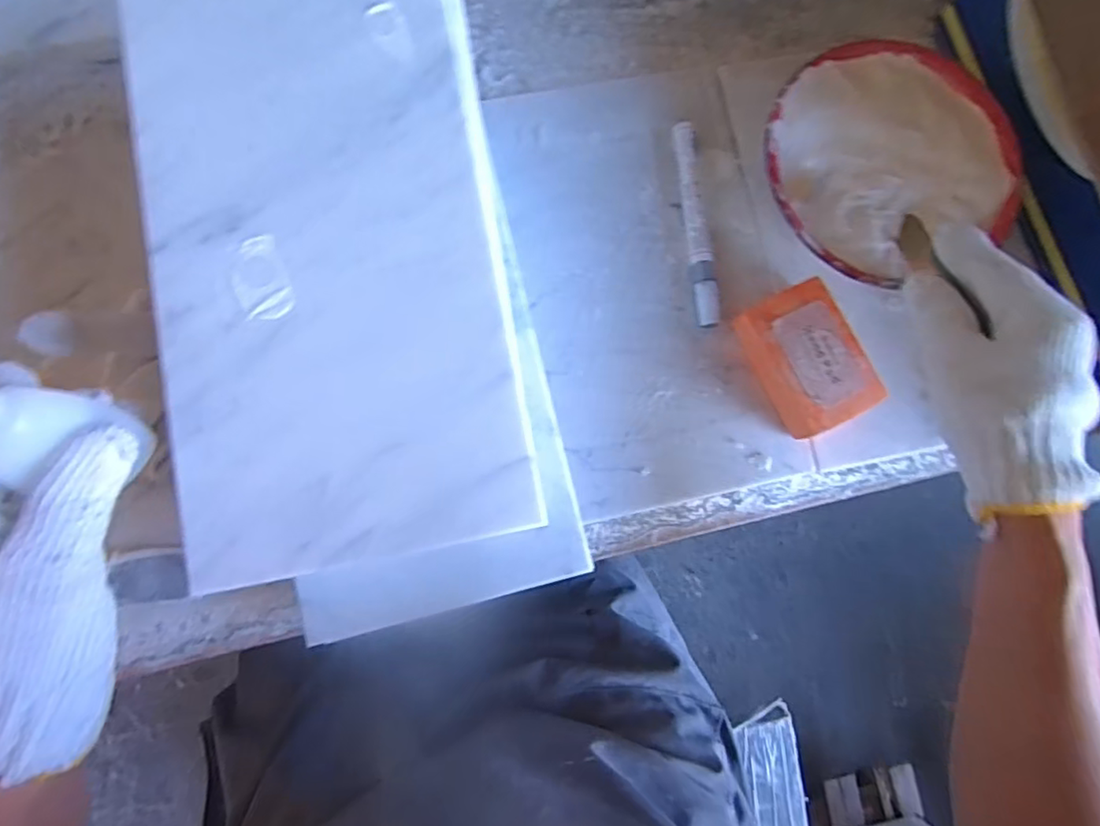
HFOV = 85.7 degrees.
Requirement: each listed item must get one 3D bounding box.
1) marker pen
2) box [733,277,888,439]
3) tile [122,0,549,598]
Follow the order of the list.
[{"bbox_3d":[0.101,-0.132,0.414,0.015,0.019,0.147,-6,83,-3],"label":"marker pen"},{"bbox_3d":[0.167,-0.033,0.395,0.063,0.037,0.090,-26,85,-5],"label":"box"},{"bbox_3d":[-0.100,-0.084,0.271,0.155,0.008,0.296,-9,83,-4],"label":"tile"}]

